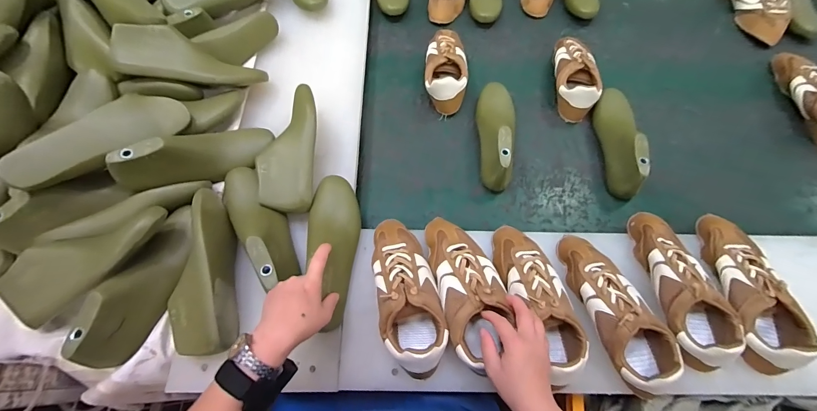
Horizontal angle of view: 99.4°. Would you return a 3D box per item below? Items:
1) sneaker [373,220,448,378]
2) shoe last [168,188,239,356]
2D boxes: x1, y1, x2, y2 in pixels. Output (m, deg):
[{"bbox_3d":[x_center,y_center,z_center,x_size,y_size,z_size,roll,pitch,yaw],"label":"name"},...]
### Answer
[{"bbox_3d":[-0.004,0.118,0.511,0.091,0.074,0.230,-8,66,-4],"label":"sneaker"},{"bbox_3d":[-0.312,0.094,0.509,0.091,0.068,0.237,-10,66,-5],"label":"shoe last"}]

